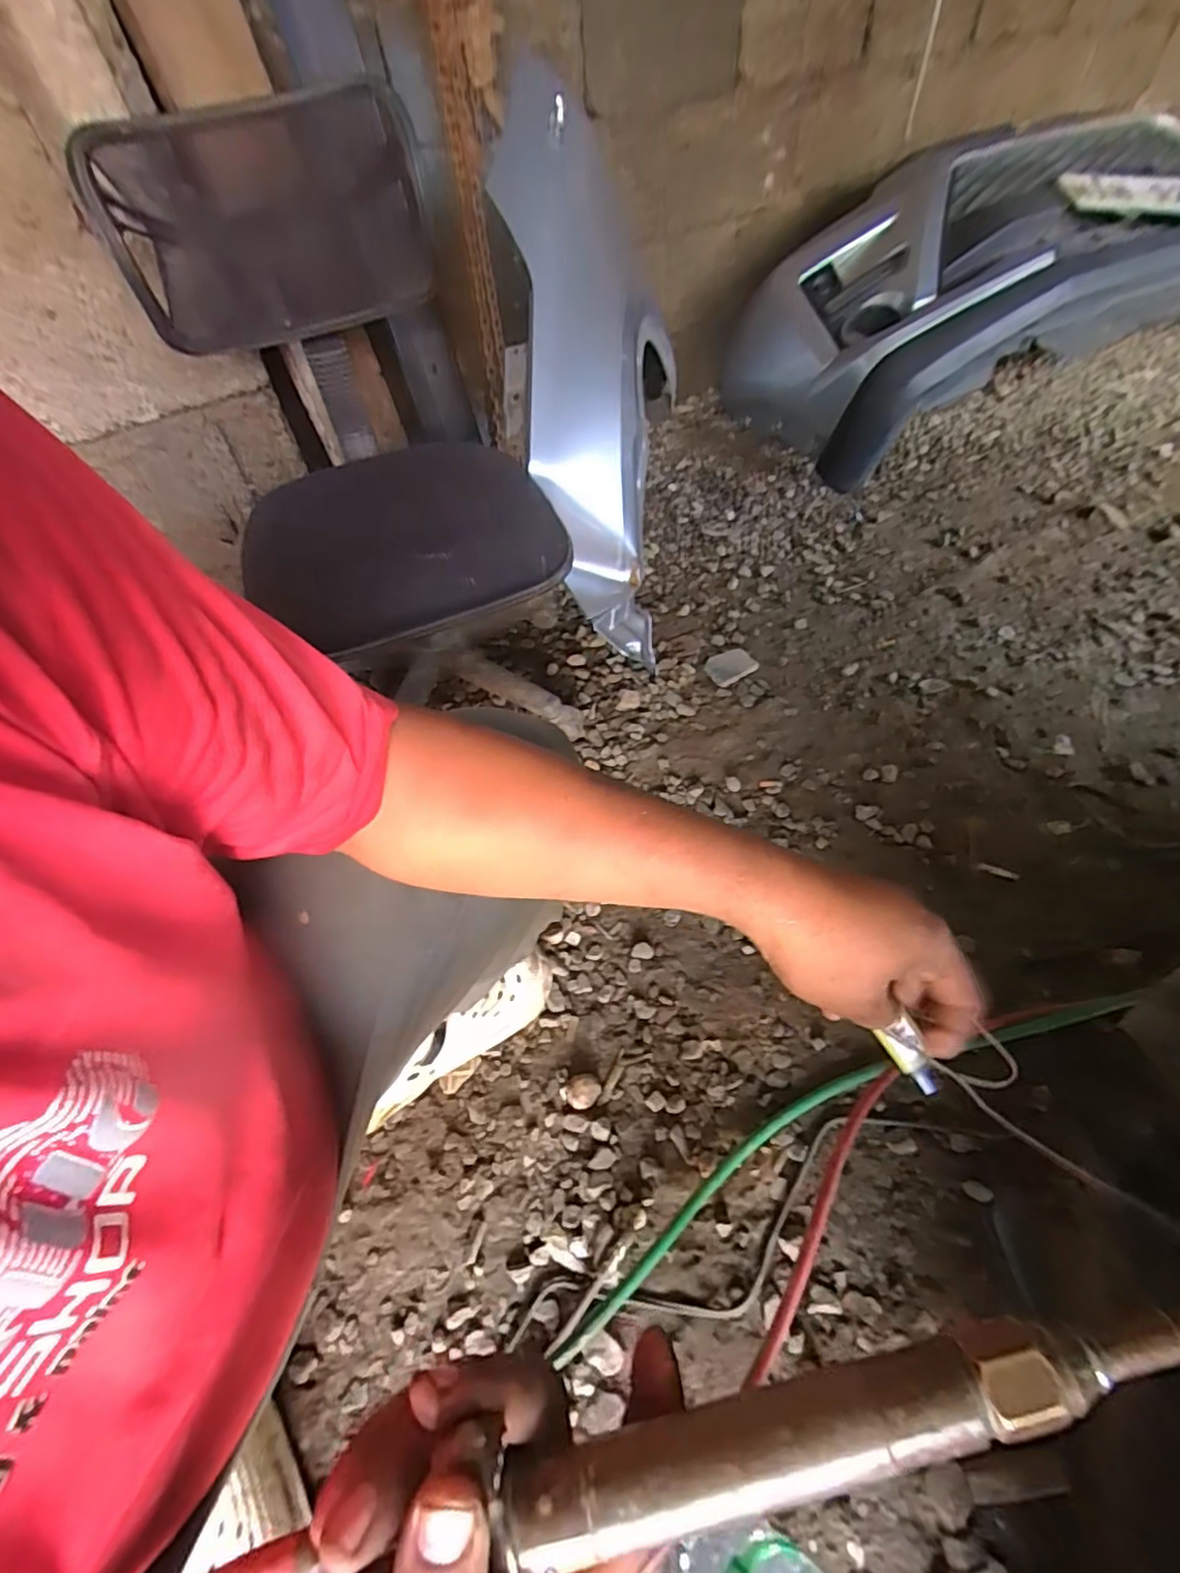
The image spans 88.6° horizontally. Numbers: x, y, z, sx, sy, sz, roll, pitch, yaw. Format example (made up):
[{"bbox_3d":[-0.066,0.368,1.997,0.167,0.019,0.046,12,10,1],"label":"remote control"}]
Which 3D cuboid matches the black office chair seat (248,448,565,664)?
[{"bbox_3d":[-0.265,-0.361,0.865,0.429,0.076,0.411,-16,54,-7],"label":"black office chair seat"}]

